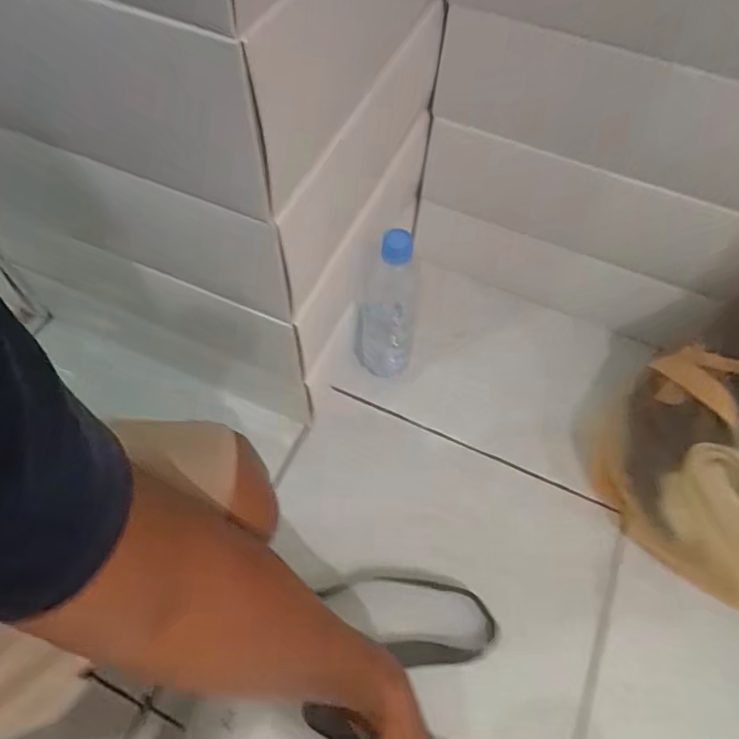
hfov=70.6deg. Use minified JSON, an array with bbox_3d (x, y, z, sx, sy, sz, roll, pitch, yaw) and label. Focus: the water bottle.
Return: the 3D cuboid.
[{"bbox_3d":[0.022,-0.074,0.619,0.070,0.240,0.071,6,62,0],"label":"water bottle"}]

